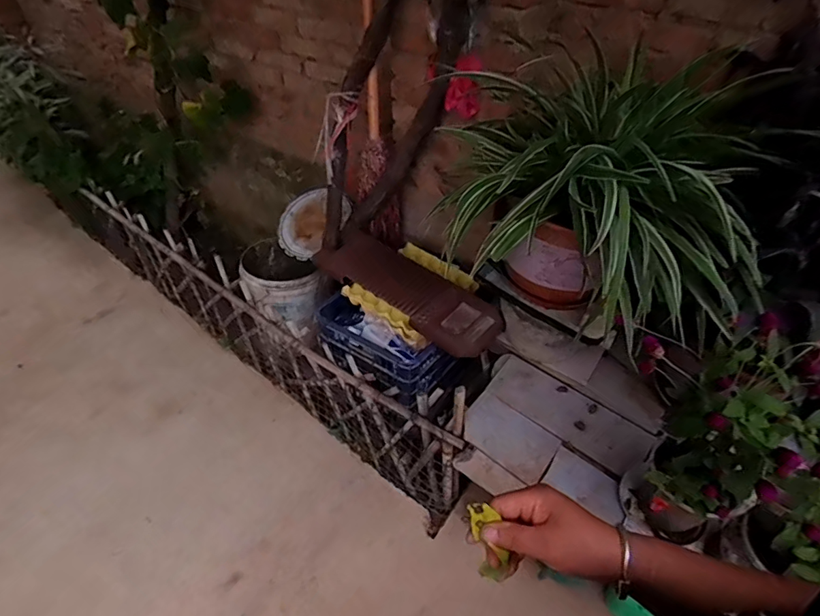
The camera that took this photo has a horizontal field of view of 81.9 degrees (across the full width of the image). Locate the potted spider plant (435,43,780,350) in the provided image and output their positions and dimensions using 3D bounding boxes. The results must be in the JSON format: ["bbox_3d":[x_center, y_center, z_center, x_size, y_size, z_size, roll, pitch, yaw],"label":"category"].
[{"bbox_3d":[0.361,-0.196,0.936,0.508,0.430,0.511,-6,44,-9],"label":"potted spider plant"}]

